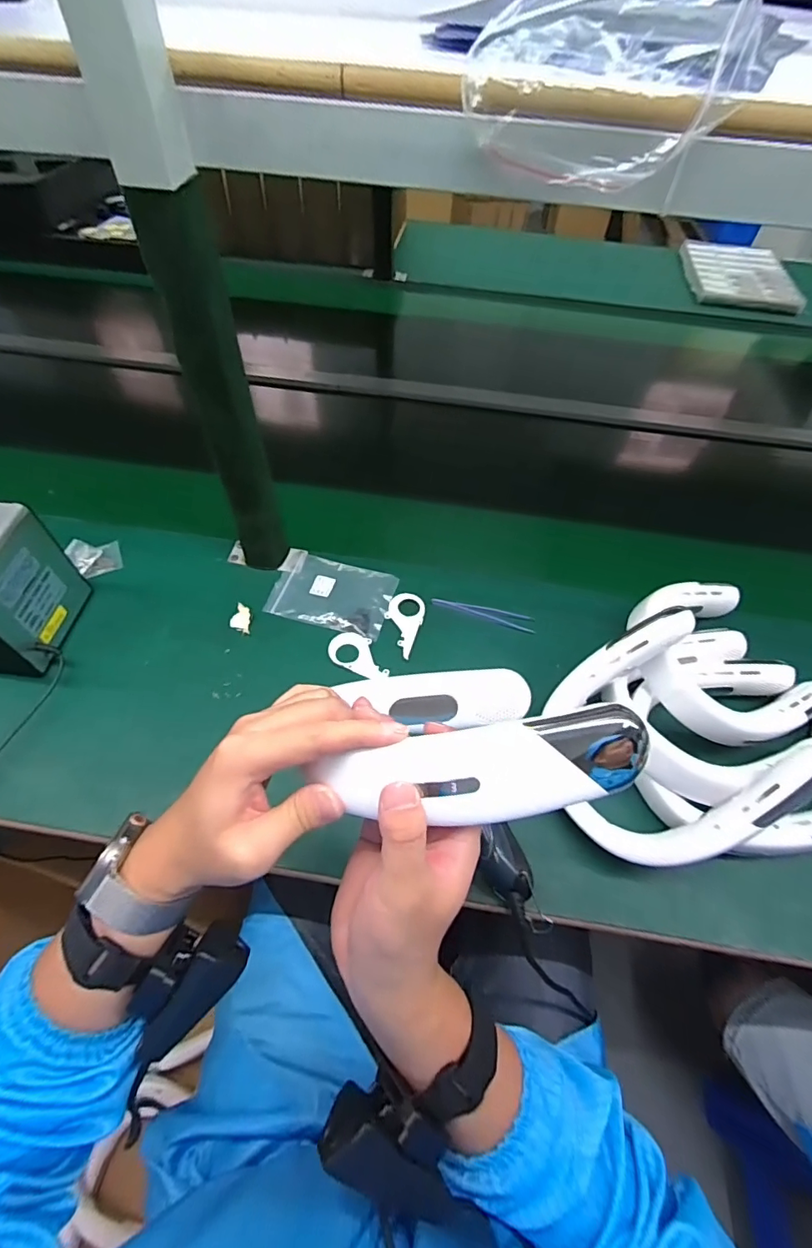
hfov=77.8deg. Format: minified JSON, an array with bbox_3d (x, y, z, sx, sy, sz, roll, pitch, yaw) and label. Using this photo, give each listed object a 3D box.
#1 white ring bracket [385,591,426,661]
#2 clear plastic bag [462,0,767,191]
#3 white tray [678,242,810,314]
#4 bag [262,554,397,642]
[{"bbox_3d":[-0.005,-0.002,0.621,0.047,0.004,0.090,17,57,9],"label":"white ring bracket"},{"bbox_3d":[0.121,-0.326,0.303,0.161,0.084,0.060,14,57,7],"label":"clear plastic bag"},{"bbox_3d":[0.828,-0.882,1.263,0.247,0.027,0.371,8,56,3],"label":"white tray"},{"bbox_3d":[-0.094,-0.040,0.644,0.148,0.004,0.102,15,57,7],"label":"bag"}]

